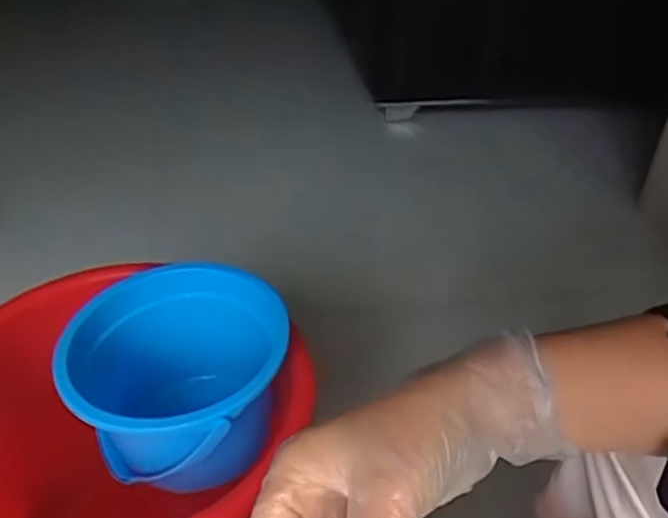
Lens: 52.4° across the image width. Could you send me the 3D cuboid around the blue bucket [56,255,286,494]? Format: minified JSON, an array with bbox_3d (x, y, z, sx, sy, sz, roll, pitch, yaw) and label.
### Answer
[{"bbox_3d":[-0.148,0.121,0.662,0.191,0.142,0.201,2,37,-1],"label":"blue bucket"}]

